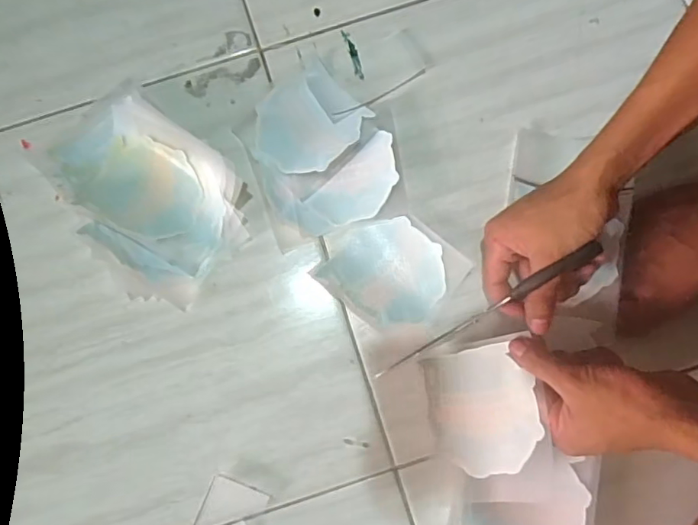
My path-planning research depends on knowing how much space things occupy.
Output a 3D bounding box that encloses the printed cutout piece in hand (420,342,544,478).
[{"bbox_3d":[0.102,0.116,0.411,0.087,0.020,0.095,-12,78,20],"label":"printed cutout piece in hand"}]

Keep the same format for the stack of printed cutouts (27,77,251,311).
[{"bbox_3d":[-0.188,-0.066,0.458,0.203,0.034,0.136,42,83,8],"label":"stack of printed cutouts"}]

